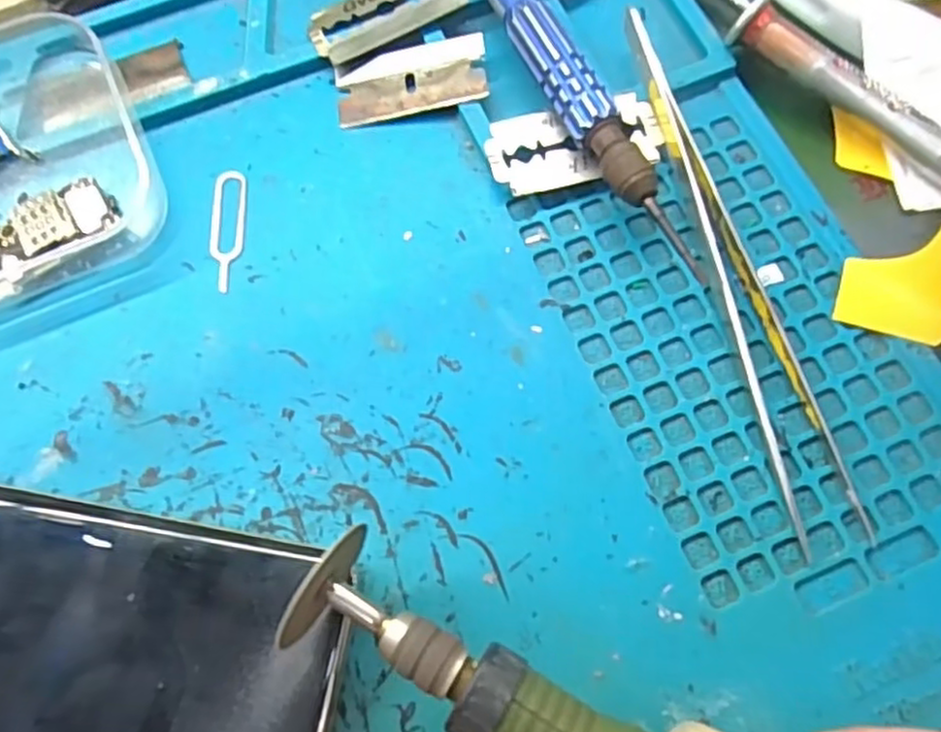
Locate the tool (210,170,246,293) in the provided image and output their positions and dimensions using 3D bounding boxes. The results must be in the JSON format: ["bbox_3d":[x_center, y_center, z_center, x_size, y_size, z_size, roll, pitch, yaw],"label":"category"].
[{"bbox_3d":[-0.059,-0.033,0.171,0.008,0.004,0.033,1,71,-8],"label":"tool"}]

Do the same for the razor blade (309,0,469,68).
[{"bbox_3d":[-0.022,-0.095,0.187,0.041,0.004,0.020,-24,66,-4],"label":"razor blade"}]

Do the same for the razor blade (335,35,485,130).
[{"bbox_3d":[-0.015,-0.074,0.180,0.038,0.004,0.020,-8,70,-1],"label":"razor blade"}]

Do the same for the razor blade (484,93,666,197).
[{"bbox_3d":[0.025,-0.055,0.172,0.042,0.004,0.021,-13,74,-3],"label":"razor blade"}]

